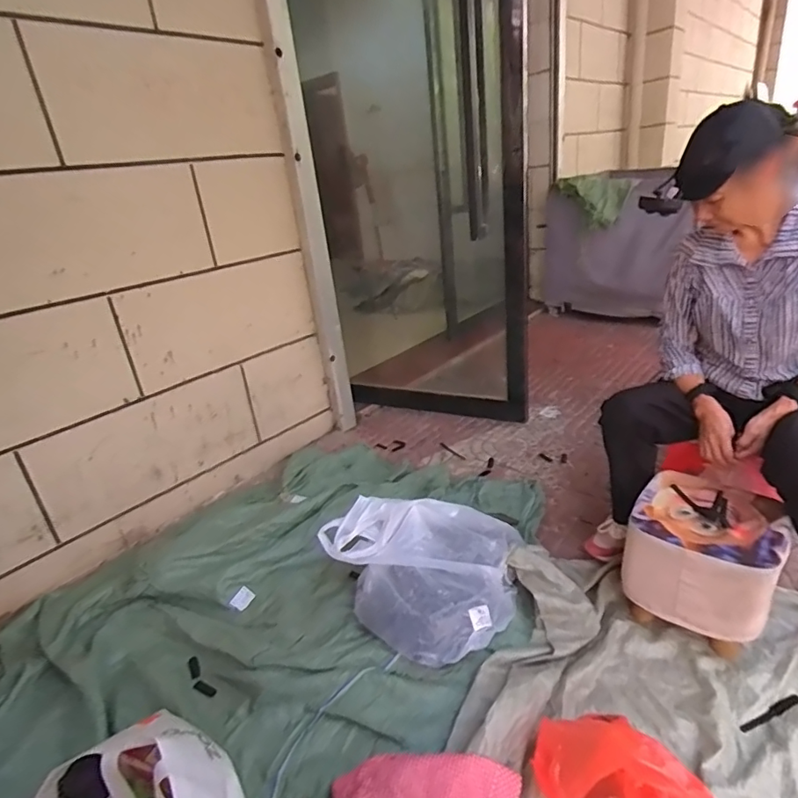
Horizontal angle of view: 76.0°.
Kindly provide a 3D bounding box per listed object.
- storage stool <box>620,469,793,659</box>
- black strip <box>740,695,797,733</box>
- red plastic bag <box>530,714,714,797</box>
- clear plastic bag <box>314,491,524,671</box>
[{"bbox_3d":[0.623,0.343,1.057,0.249,0.241,0.256,15,32,41],"label":"storage stool"},{"bbox_3d":[0.660,0.558,0.905,0.128,0.011,0.017,-15,28,-16],"label":"black strip"},{"bbox_3d":[0.321,0.554,0.761,0.221,0.164,0.125,5,29,23],"label":"red plastic bag"},{"bbox_3d":[0.028,0.382,1.167,0.440,0.174,0.320,6,29,25],"label":"clear plastic bag"}]

